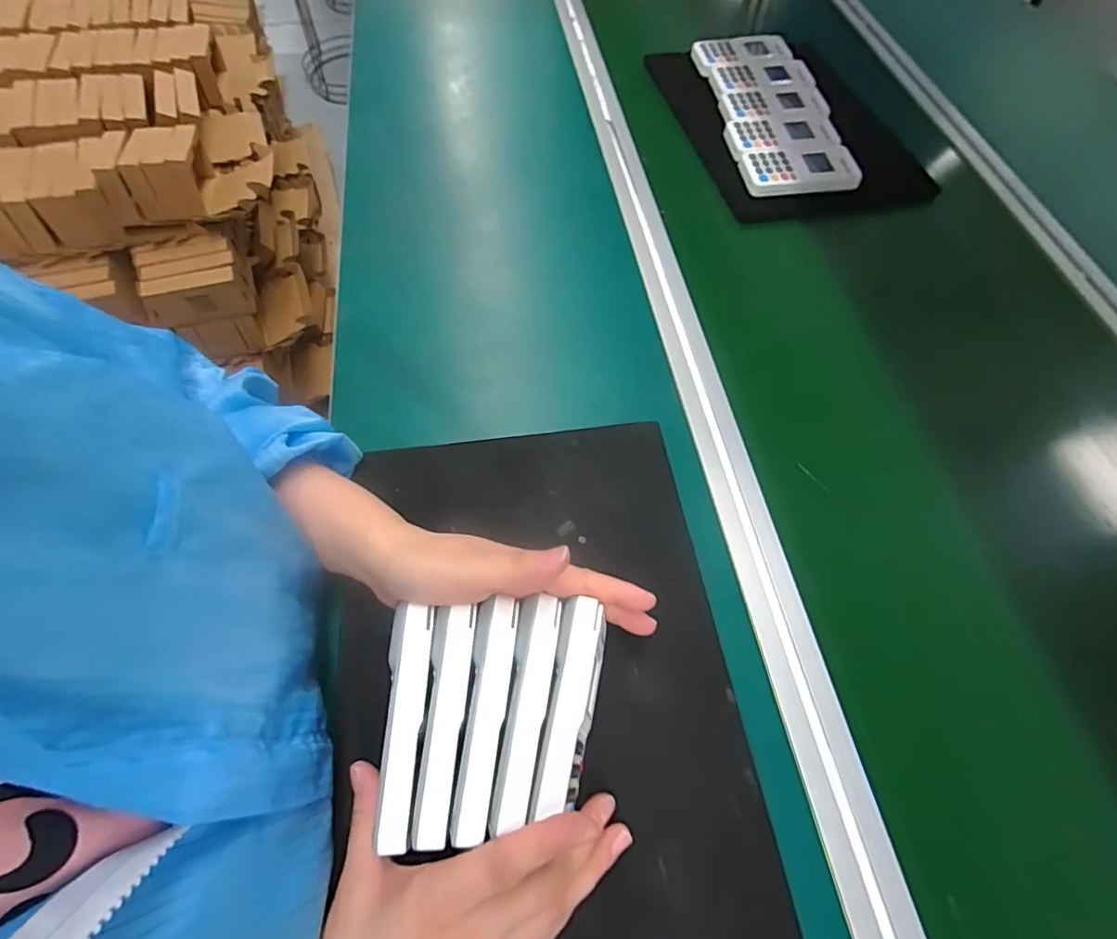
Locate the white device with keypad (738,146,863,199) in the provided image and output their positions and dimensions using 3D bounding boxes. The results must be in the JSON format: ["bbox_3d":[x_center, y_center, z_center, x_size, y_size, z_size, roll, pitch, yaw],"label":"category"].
[{"bbox_3d":[0.270,-0.341,0.596,0.122,0.014,0.075,-3,61,-3],"label":"white device with keypad"}]

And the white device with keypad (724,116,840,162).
[{"bbox_3d":[0.265,-0.394,0.624,0.126,0.014,0.072,-3,61,-3],"label":"white device with keypad"}]

